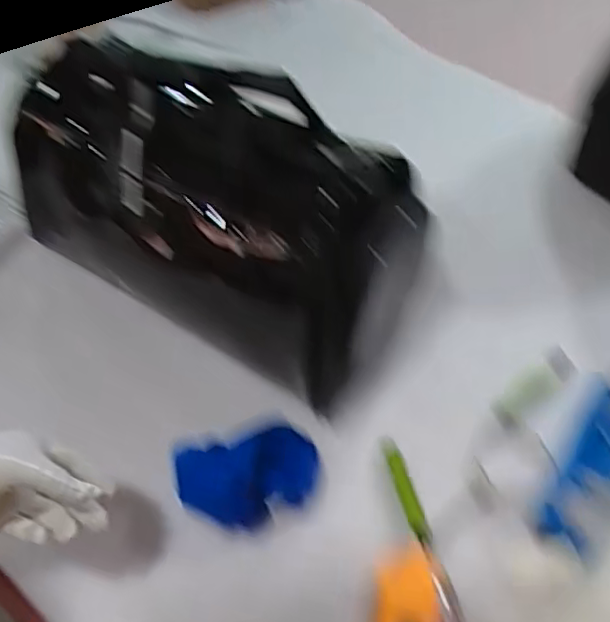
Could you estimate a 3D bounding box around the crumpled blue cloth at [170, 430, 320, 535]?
[{"bbox_3d":[-0.057,0.171,0.628,0.146,0.062,0.085,-7,53,-7],"label":"crumpled blue cloth"}]

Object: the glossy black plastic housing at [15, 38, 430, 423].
[{"bbox_3d":[-0.119,-0.128,0.690,0.448,0.323,0.156,29,57,19],"label":"glossy black plastic housing"}]

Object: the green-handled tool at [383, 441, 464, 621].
[{"bbox_3d":[0.122,0.233,0.609,0.024,0.011,0.234,-10,54,-9],"label":"green-handled tool"}]

